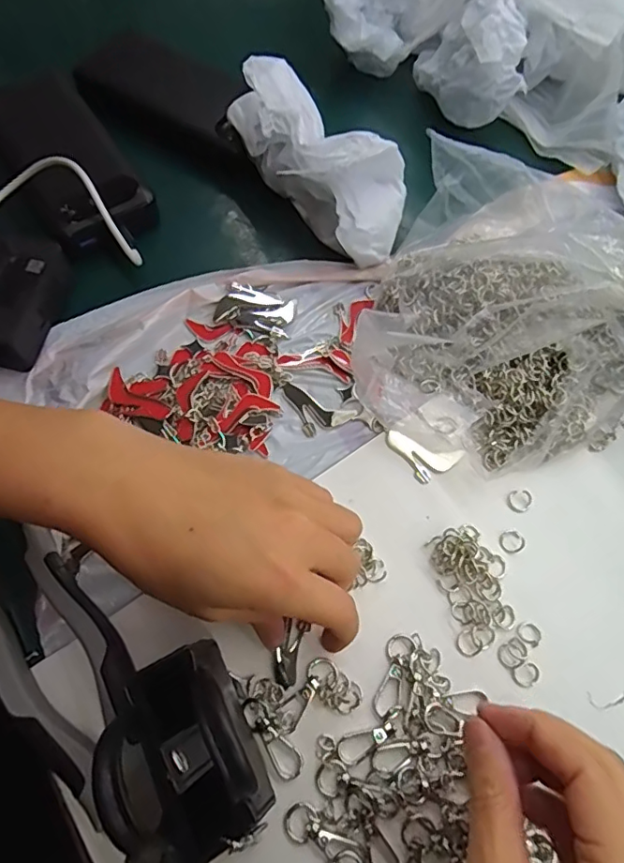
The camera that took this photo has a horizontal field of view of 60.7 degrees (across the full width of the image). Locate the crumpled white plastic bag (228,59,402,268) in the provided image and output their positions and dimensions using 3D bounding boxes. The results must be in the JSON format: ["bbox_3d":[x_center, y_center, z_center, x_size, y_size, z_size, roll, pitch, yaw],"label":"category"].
[{"bbox_3d":[0.007,-0.185,0.362,0.067,0.072,0.145,-37,74,-16],"label":"crumpled white plastic bag"}]

